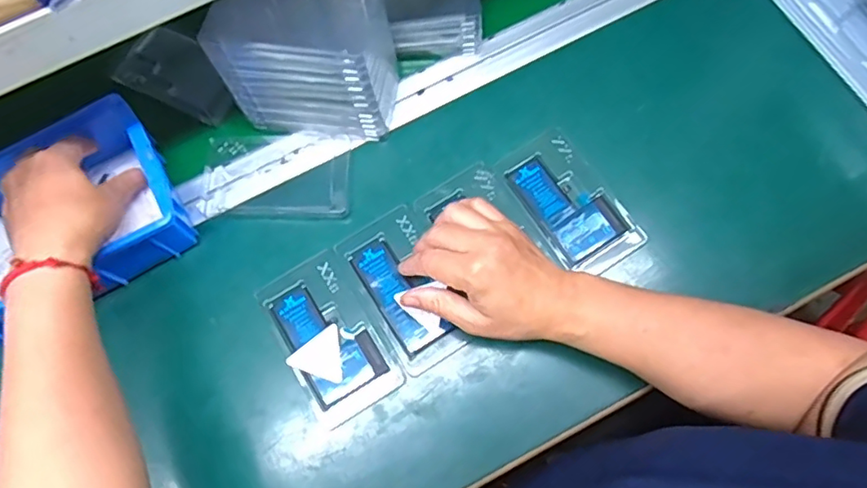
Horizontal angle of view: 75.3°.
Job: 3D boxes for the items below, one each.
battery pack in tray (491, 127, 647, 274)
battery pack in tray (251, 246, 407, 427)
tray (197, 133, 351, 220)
[{"bbox_3d":[0.116,-0.036,0.483,0.071,0.007,0.126,-34,77,-8],"label":"battery pack in tray"},{"bbox_3d":[-0.085,0.075,0.456,0.072,0.006,0.128,-32,77,-8],"label":"battery pack in tray"},{"bbox_3d":[-0.140,-0.062,0.503,0.131,0.014,0.081,1,75,1],"label":"tray"}]

